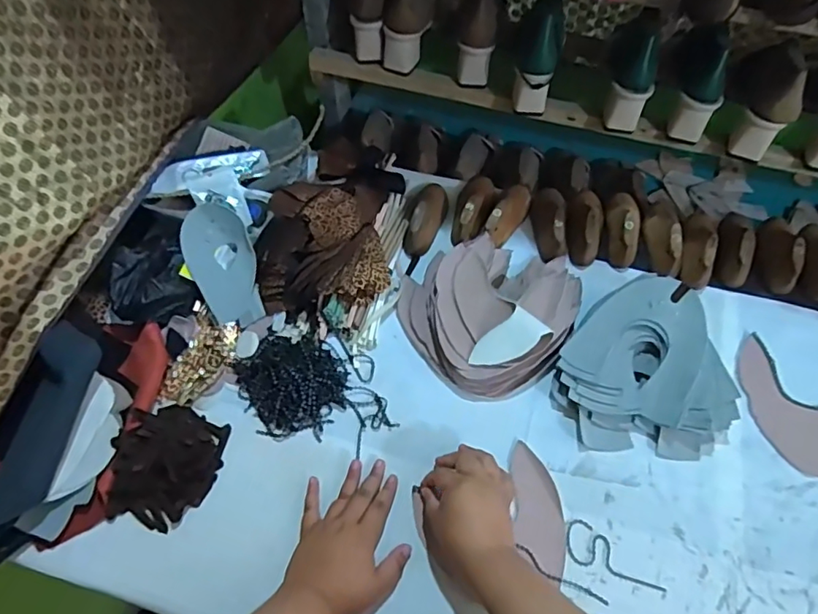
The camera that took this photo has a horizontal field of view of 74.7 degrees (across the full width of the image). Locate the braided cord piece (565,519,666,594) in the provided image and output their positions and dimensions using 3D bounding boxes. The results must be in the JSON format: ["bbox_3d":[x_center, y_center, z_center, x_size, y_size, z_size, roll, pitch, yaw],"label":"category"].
[{"bbox_3d":[0.226,0.270,0.587,0.103,0.004,0.044,14,60,11],"label":"braided cord piece"}]

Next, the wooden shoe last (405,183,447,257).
[{"bbox_3d":[0.027,-0.146,0.816,0.050,0.051,0.145,15,60,11],"label":"wooden shoe last"}]

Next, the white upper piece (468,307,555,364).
[{"bbox_3d":[0.121,0.045,0.656,0.092,0.007,0.052,-46,63,3],"label":"white upper piece"}]

